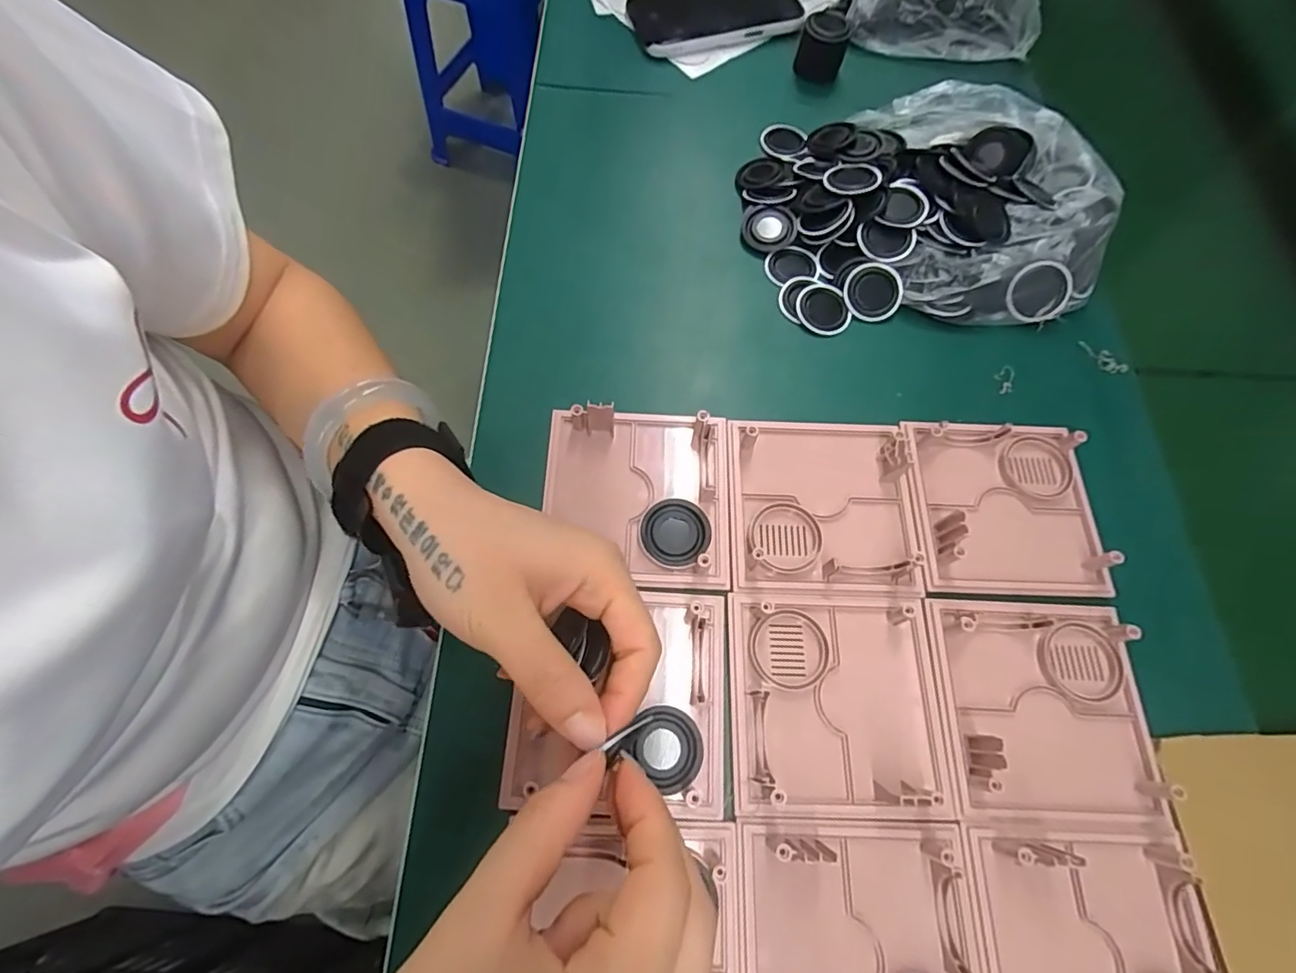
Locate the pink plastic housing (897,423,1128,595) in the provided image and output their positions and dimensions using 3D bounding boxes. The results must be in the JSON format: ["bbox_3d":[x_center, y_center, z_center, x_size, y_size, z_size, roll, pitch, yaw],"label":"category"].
[{"bbox_3d":[0.210,0.008,0.332,0.104,0.020,0.107,2,67,-2],"label":"pink plastic housing"}]

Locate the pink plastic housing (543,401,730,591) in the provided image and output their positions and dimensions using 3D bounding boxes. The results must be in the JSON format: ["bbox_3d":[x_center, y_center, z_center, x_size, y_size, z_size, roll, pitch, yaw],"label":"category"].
[{"bbox_3d":[-0.006,0.002,0.327,0.106,0.015,0.105,3,67,-2],"label":"pink plastic housing"}]

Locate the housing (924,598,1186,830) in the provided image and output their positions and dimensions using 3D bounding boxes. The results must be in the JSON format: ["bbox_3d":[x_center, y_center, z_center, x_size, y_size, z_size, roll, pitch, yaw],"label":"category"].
[{"bbox_3d":[0.206,0.111,0.288,0.104,0.020,0.107,3,67,-2],"label":"housing"}]

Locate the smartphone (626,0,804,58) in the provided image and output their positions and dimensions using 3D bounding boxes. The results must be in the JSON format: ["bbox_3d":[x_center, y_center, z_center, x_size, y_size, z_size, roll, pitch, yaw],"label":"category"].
[{"bbox_3d":[0.061,-0.428,0.512,0.152,0.012,0.087,-17,67,-8],"label":"smartphone"}]

